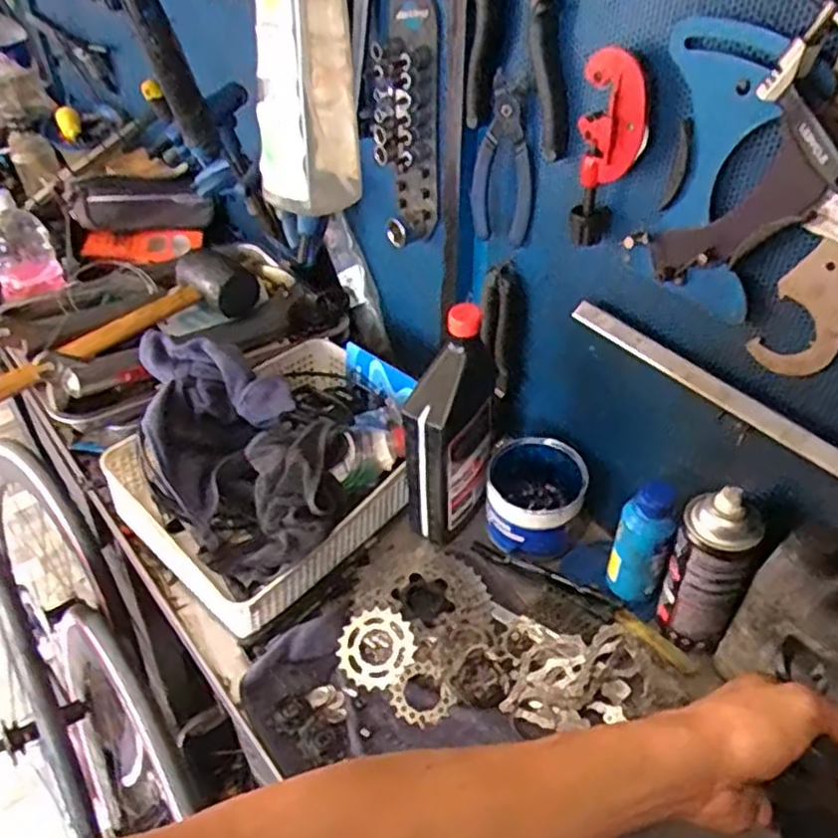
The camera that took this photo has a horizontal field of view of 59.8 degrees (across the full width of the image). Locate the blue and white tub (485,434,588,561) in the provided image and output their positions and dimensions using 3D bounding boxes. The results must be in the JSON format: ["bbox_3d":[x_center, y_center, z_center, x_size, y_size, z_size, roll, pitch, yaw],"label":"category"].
[{"bbox_3d":[0.122,0.082,0.777,0.095,0.086,0.104,0,42,0],"label":"blue and white tub"}]

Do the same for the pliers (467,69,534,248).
[{"bbox_3d":[0.075,-0.240,0.685,0.078,0.152,0.012,31,51,30],"label":"pliers"}]

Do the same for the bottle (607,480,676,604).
[{"bbox_3d":[0.207,0.120,0.680,0.046,0.140,0.036,12,43,14],"label":"bottle"}]

